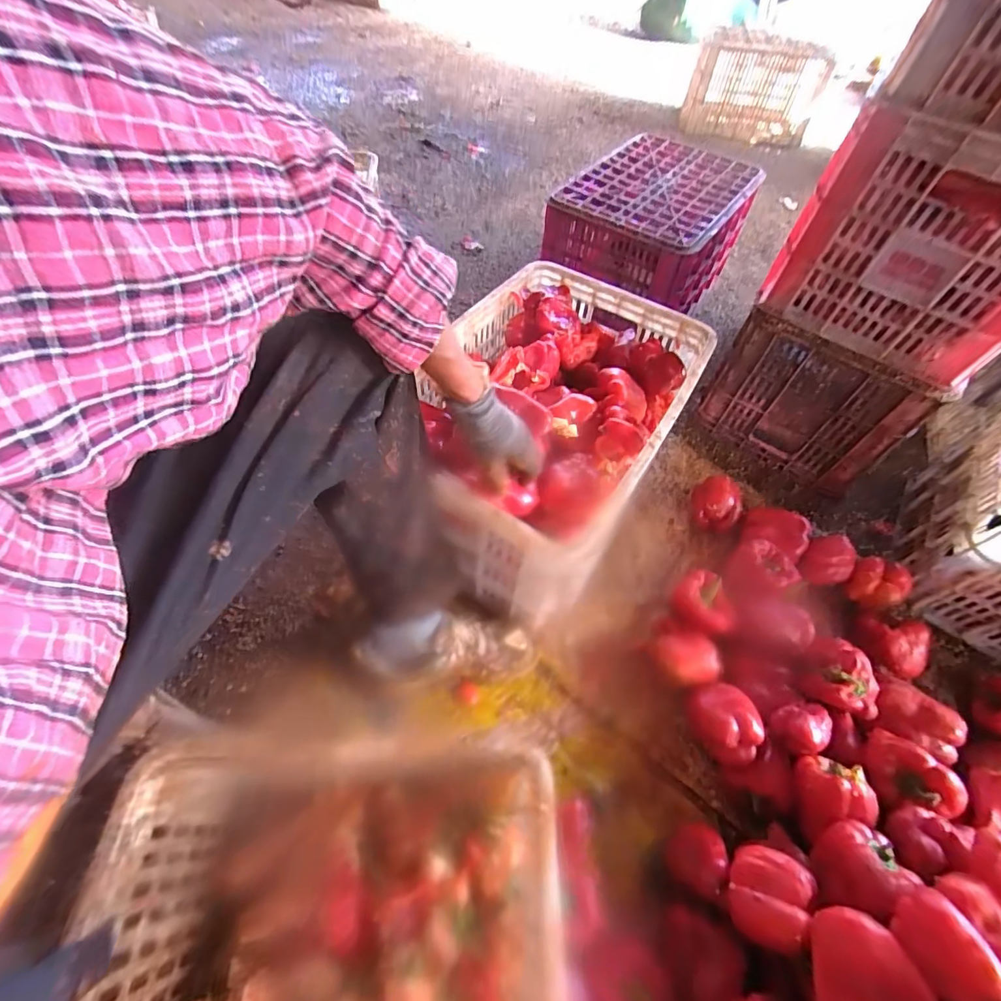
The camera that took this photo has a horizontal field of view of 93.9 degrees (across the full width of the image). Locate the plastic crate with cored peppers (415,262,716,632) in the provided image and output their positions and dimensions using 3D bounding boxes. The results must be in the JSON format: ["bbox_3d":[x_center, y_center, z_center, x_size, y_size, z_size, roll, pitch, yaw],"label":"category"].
[{"bbox_3d":[0.068,-0.123,0.721,0.329,0.213,0.506,29,58,15],"label":"plastic crate with cored peppers"}]

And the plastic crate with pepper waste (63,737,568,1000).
[{"bbox_3d":[-0.128,0.452,0.332,0.342,0.222,0.473,2,55,-3],"label":"plastic crate with pepper waste"}]

